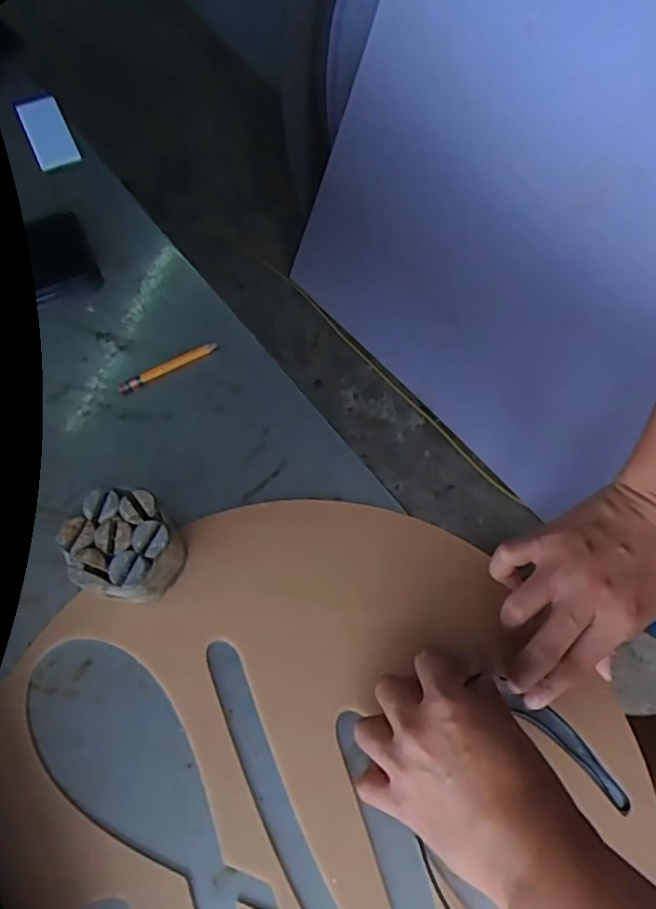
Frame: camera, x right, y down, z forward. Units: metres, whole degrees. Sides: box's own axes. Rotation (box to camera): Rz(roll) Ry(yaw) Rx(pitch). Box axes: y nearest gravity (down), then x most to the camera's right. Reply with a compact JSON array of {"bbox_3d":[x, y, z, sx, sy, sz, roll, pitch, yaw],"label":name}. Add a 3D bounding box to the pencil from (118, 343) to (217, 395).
[{"bbox_3d":[-0.134,-0.074,0.523,0.087,0.009,0.010,-29,71,-12],"label":"pencil"}]

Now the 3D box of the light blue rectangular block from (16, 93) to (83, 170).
[{"bbox_3d":[-0.278,-0.318,0.619,0.040,0.018,0.088,-25,70,-10],"label":"light blue rectangular block"}]

